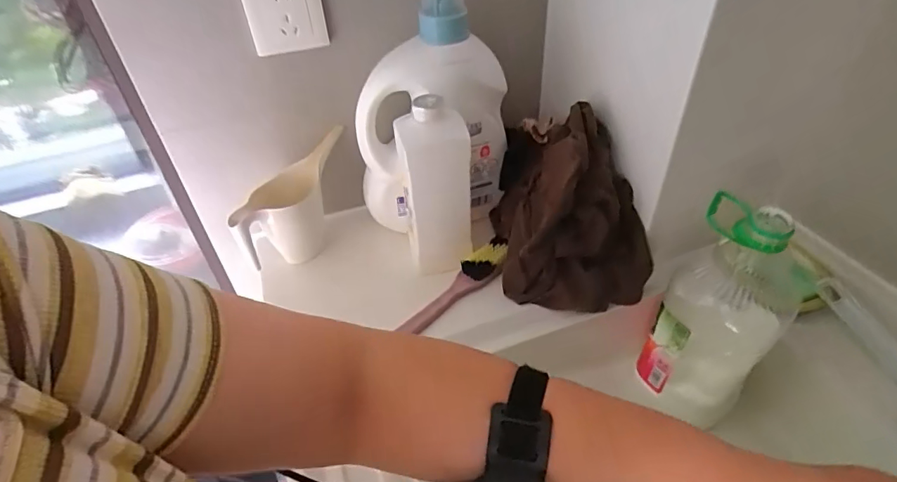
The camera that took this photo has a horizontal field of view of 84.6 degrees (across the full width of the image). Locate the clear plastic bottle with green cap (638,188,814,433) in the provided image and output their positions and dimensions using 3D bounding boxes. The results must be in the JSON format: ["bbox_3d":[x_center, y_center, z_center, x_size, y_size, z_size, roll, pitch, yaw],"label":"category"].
[{"bbox_3d":[0.291,0.087,0.532,0.113,0.257,0.085,27,51,29],"label":"clear plastic bottle with green cap"}]

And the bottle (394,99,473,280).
[{"bbox_3d":[-0.015,-0.058,0.599,0.071,0.221,0.054,-16,44,-13],"label":"bottle"}]

